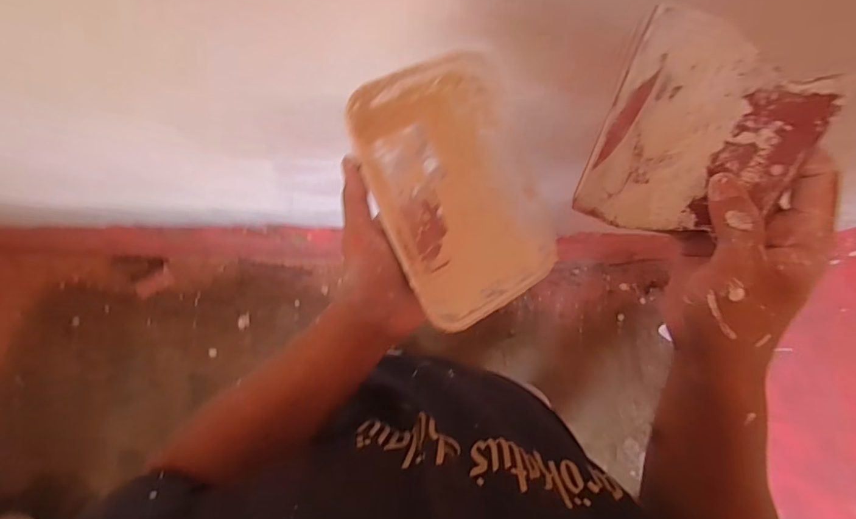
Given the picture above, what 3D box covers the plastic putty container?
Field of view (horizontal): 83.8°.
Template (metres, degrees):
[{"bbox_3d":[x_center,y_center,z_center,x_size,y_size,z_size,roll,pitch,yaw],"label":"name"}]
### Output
[{"bbox_3d":[0.019,-0.047,0.343,0.118,0.077,0.173,-18,98,-2],"label":"plastic putty container"}]

